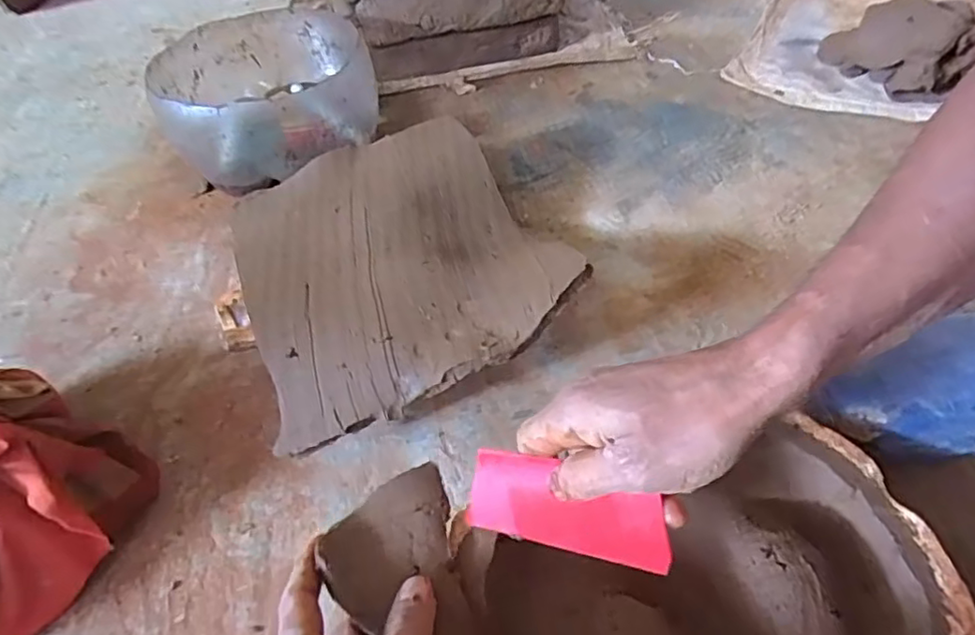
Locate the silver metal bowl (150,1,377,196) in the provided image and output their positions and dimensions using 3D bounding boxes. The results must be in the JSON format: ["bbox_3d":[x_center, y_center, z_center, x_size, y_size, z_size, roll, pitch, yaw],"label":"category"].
[{"bbox_3d":[-0.253,-0.263,0.713,0.224,0.099,0.243,-30,52,-20],"label":"silver metal bowl"}]

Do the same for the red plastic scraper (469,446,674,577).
[{"bbox_3d":[0.042,0.102,0.328,0.107,0.005,0.044,7,87,20],"label":"red plastic scraper"}]

